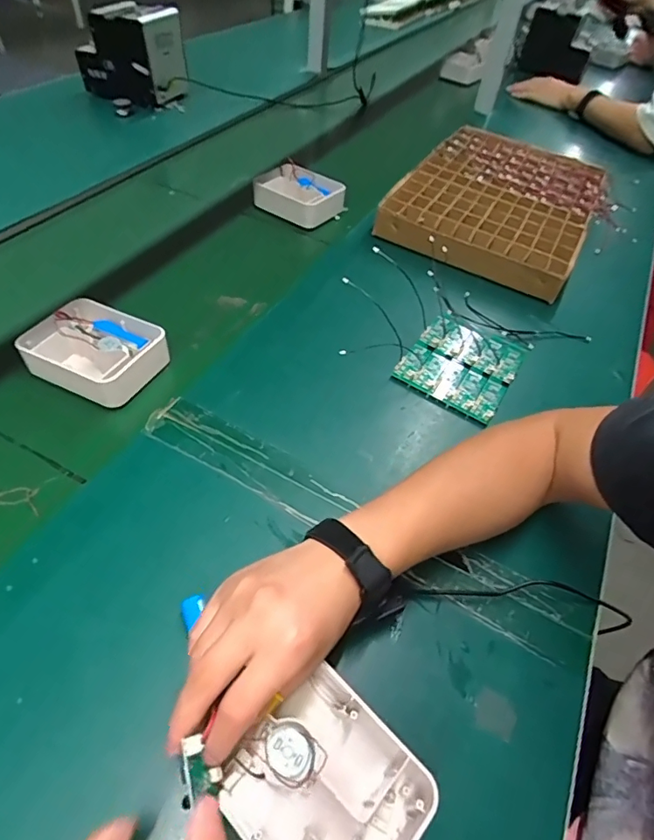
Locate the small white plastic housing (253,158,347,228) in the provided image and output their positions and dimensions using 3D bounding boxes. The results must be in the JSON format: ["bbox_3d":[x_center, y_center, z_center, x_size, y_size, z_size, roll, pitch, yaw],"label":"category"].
[{"bbox_3d":[-0.049,-0.368,0.796,0.139,0.042,0.102,31,52,19],"label":"small white plastic housing"}]

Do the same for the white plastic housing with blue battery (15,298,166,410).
[{"bbox_3d":[-0.252,-0.078,0.534,0.134,0.046,0.103,22,52,14],"label":"white plastic housing with blue battery"}]

